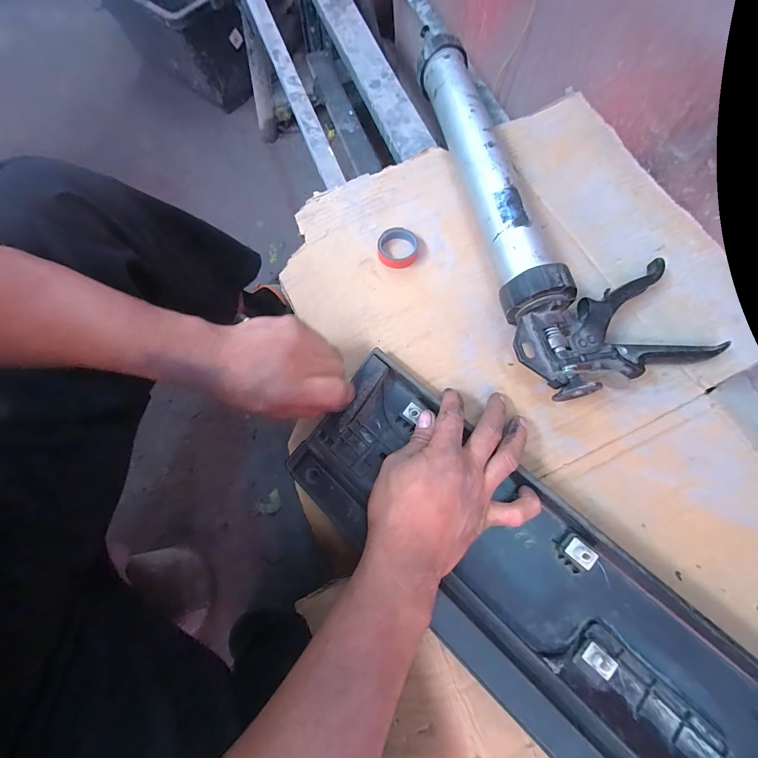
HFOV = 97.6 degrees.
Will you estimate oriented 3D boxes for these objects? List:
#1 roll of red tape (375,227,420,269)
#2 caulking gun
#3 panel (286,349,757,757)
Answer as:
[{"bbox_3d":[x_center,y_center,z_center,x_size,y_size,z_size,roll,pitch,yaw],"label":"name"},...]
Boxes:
[{"bbox_3d":[0.021,-0.147,0.373,0.045,0.011,0.047,-1,71,2],"label":"roll of red tape"},{"bbox_3d":[0.184,-0.225,0.374,0.192,0.058,0.494,-10,71,-1],"label":"caulking gun"},{"bbox_3d":[0.171,0.206,0.230,0.585,0.030,0.144,41,77,18],"label":"panel"}]

